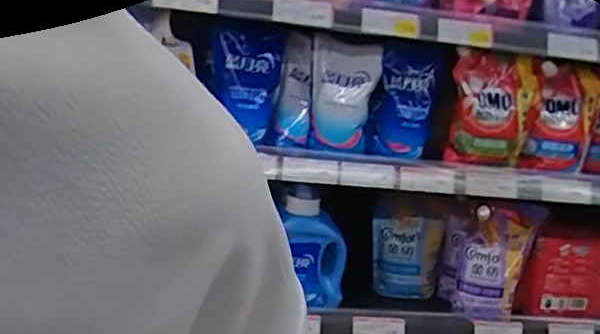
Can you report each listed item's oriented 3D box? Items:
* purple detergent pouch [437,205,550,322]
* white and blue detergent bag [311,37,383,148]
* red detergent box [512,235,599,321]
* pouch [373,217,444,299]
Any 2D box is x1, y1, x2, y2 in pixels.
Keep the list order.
[{"bbox_3d":[0.349,0.170,1.105,0.157,0.201,0.090,9,12,12],"label":"purple detergent pouch"},{"bbox_3d":[0.073,-0.126,1.002,0.107,0.171,0.057,6,11,-5],"label":"white and blue detergent bag"},{"bbox_3d":[0.541,0.209,1.134,0.250,0.165,0.068,3,12,-18],"label":"red detergent box"},{"bbox_3d":[0.204,0.174,1.170,0.127,0.146,0.067,9,12,12],"label":"pouch"}]

